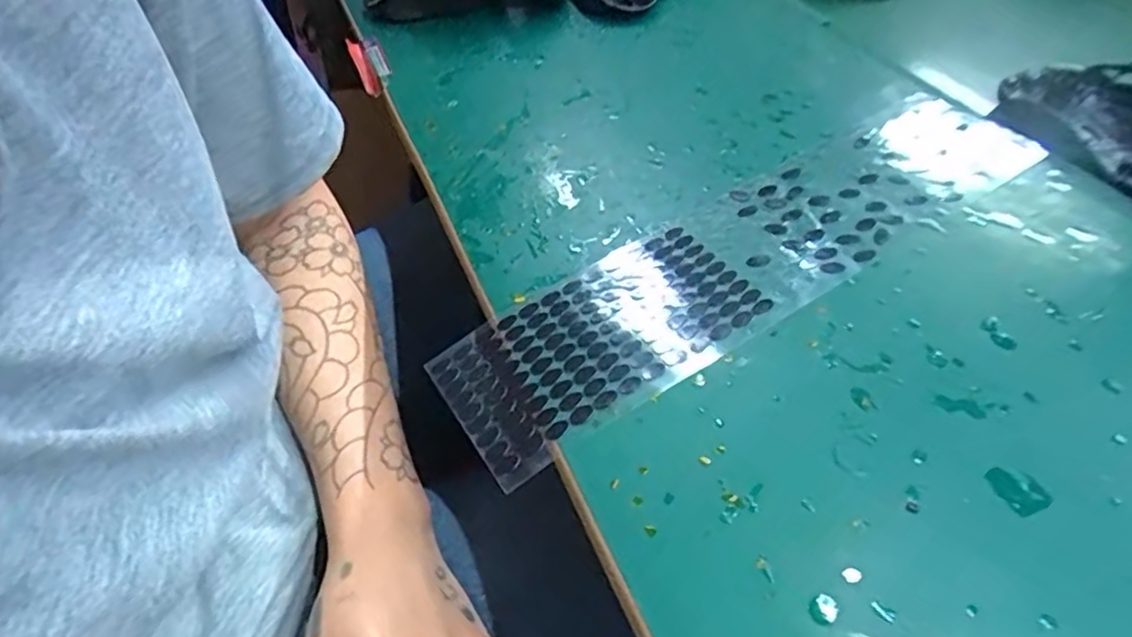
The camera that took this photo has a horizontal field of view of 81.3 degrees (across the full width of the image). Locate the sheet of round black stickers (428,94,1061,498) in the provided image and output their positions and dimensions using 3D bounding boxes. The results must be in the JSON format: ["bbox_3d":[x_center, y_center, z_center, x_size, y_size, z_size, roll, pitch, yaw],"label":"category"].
[{"bbox_3d":[0.096,-0.036,0.331,0.334,0.010,0.083,-29,51,-16],"label":"sheet of round black stickers"}]

